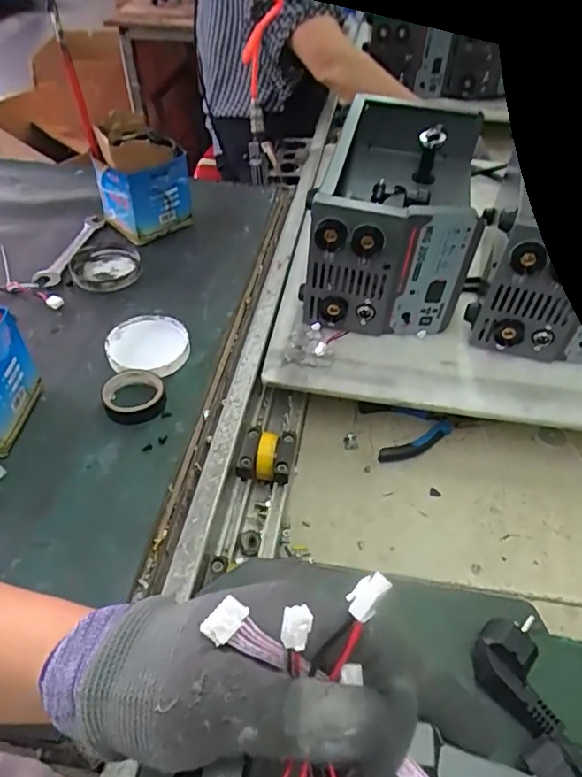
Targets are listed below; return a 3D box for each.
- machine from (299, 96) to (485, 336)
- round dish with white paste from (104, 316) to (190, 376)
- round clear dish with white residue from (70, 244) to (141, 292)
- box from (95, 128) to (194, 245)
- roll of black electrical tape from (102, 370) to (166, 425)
[{"bbox_3d":[0.128,-0.218,0.669,0.168,0.151,0.317,10,47,9],"label":"machine"},{"bbox_3d":[-0.155,-0.048,0.593,0.085,0.015,0.091,0,46,0],"label":"round dish with white paste"},{"bbox_3d":[-0.234,-0.154,0.696,0.083,0.011,0.086,-12,48,-12],"label":"round clear dish with white residue"},{"bbox_3d":[-0.202,-0.274,0.728,0.108,0.122,0.107,-26,52,-23],"label":"box"},{"bbox_3d":[-0.153,0.009,0.538,0.058,0.017,0.055,0,46,0],"label":"roll of black electrical tape"}]

